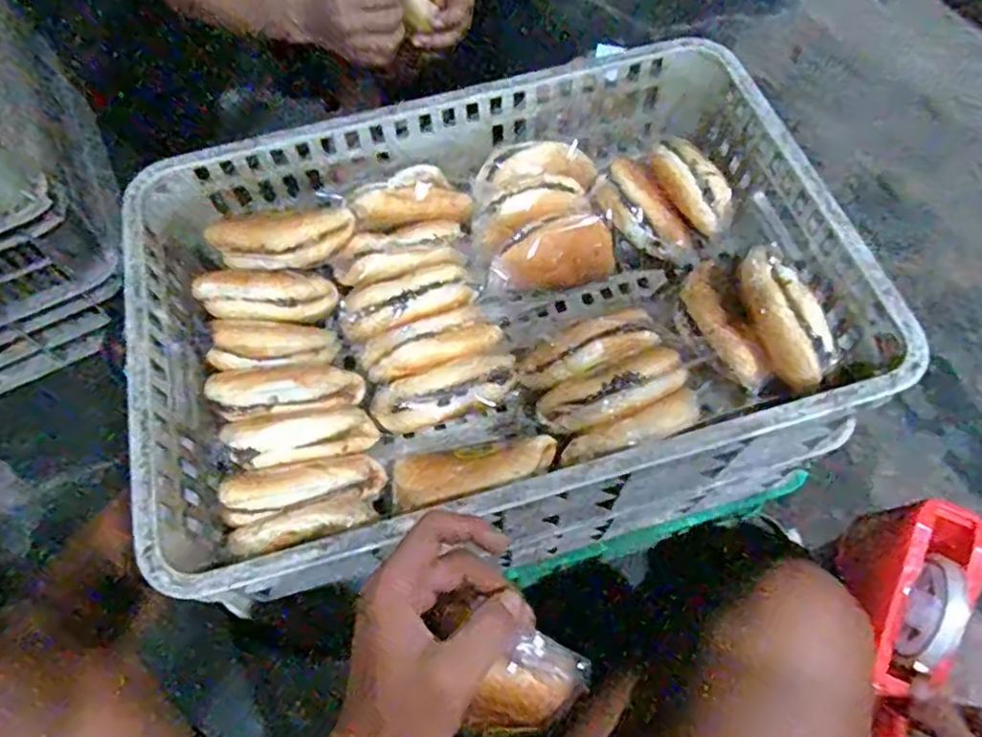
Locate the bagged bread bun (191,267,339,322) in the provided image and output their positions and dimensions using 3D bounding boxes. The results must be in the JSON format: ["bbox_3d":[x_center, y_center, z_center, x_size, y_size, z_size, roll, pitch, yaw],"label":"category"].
[{"bbox_3d":[-0.216,-0.070,0.630,0.133,0.052,0.049,0,62,-14],"label":"bagged bread bun"}]

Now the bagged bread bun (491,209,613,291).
[{"bbox_3d":[0.060,-0.116,0.667,0.119,0.072,0.049,-12,63,-3],"label":"bagged bread bun"}]

